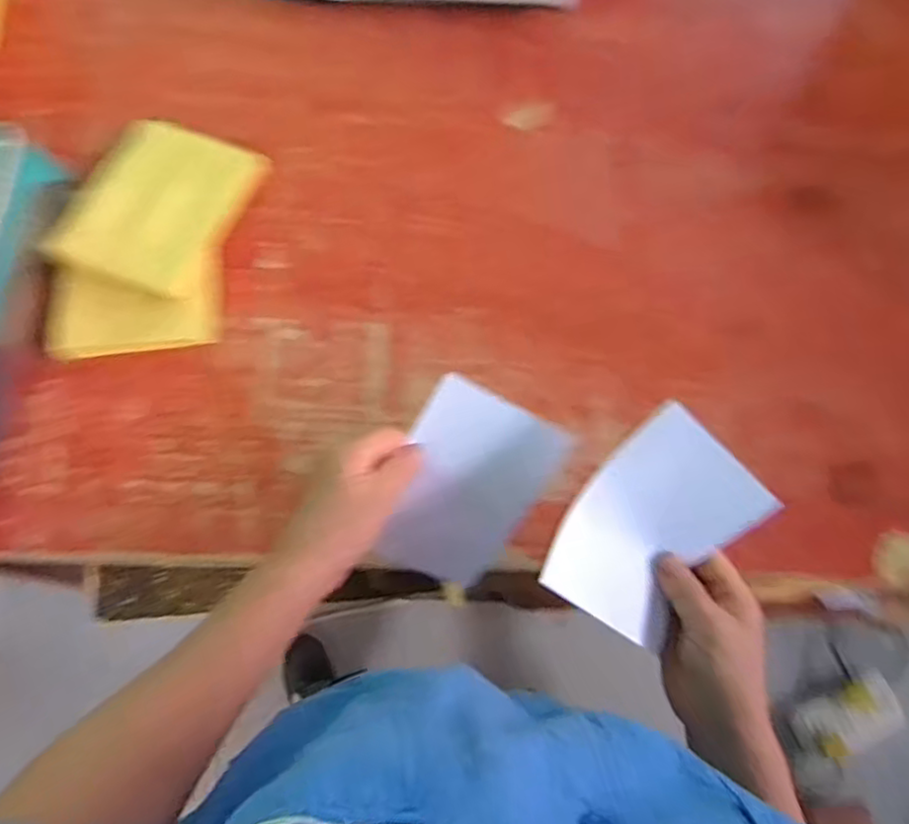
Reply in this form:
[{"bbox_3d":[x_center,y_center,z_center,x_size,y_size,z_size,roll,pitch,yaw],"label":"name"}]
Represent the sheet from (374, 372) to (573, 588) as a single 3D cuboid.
[{"bbox_3d":[0.008,0.057,0.507,0.106,0.010,0.145,27,103,-11],"label":"sheet"}]

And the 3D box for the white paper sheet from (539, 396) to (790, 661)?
[{"bbox_3d":[0.134,0.079,0.459,0.107,0.031,0.139,41,90,-15],"label":"white paper sheet"}]

